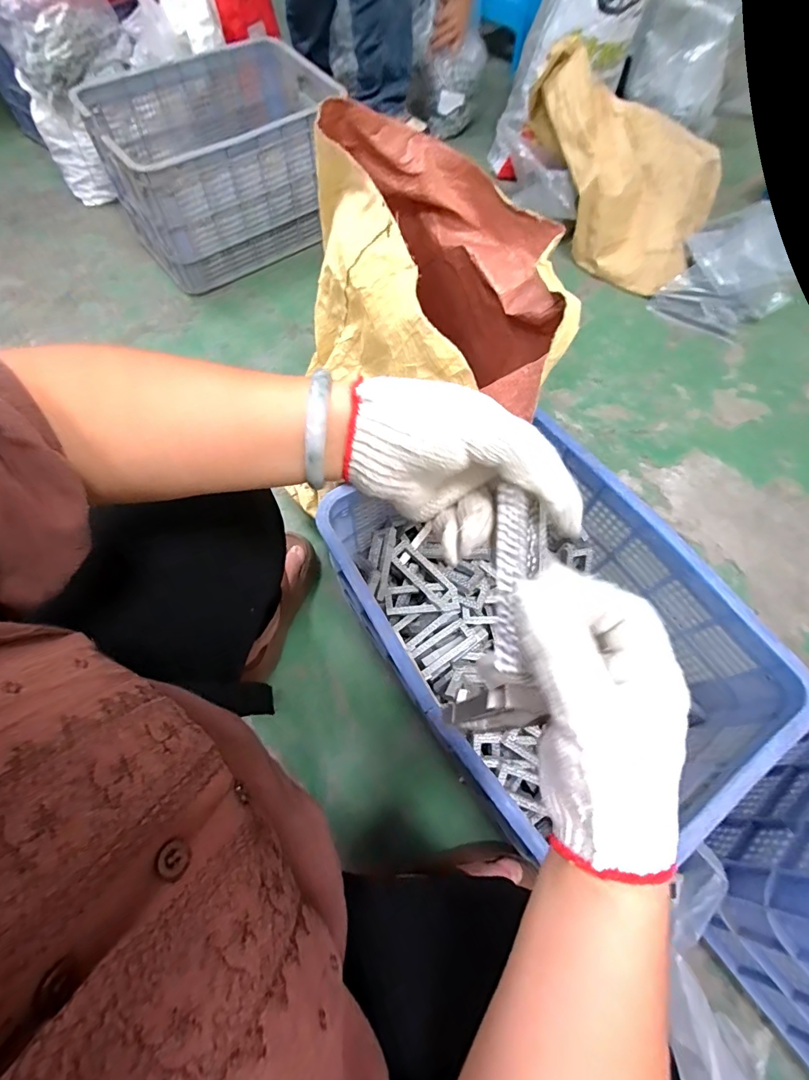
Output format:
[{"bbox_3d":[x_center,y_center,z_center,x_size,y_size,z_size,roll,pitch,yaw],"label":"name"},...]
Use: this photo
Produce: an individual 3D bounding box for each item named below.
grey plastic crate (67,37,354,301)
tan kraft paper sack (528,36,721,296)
[{"bbox_3d":[-0.427,-0.915,1.138,0.528,0.289,0.363,-32,70,-15],"label":"grey plastic crate"},{"bbox_3d":[0.507,-0.886,1.119,0.503,0.278,0.323,22,67,8],"label":"tan kraft paper sack"}]

